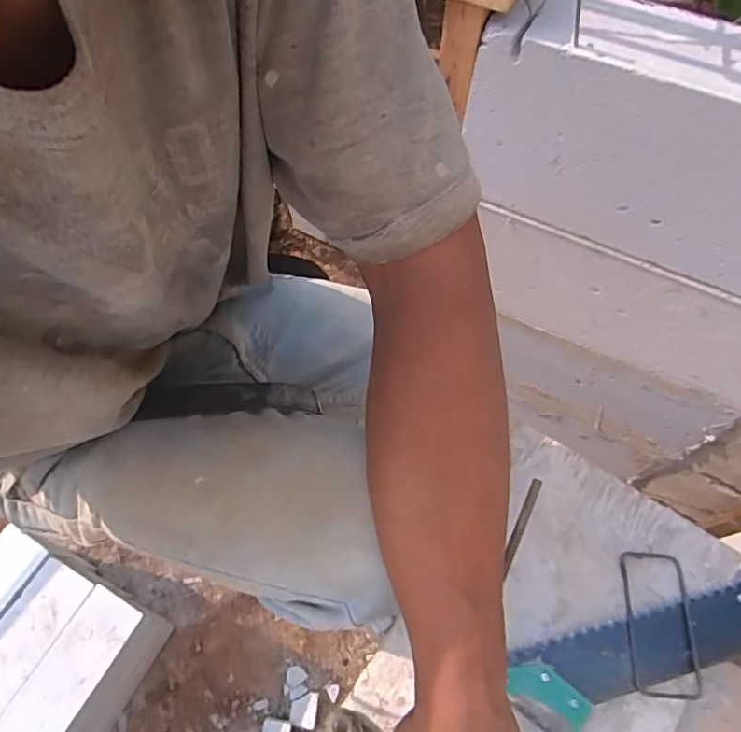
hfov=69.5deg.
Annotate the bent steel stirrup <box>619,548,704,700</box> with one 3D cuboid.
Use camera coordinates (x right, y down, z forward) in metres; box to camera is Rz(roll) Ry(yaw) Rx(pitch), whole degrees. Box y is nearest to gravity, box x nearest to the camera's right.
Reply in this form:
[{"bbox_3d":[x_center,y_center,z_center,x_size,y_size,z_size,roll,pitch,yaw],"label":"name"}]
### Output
[{"bbox_3d":[0.327,0.291,0.607,0.071,0.010,0.150,1,63,6],"label":"bent steel stirrup"}]

